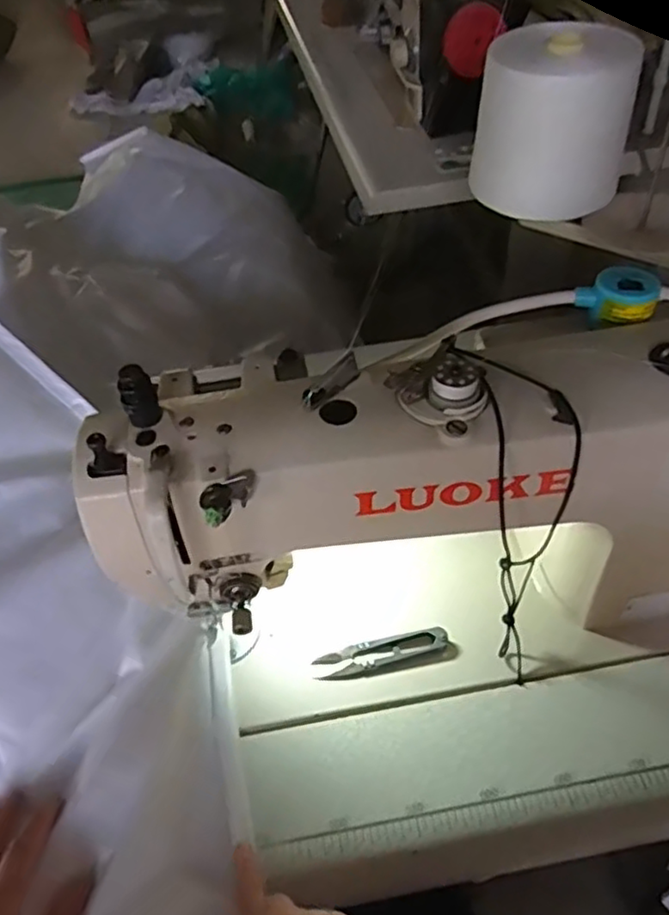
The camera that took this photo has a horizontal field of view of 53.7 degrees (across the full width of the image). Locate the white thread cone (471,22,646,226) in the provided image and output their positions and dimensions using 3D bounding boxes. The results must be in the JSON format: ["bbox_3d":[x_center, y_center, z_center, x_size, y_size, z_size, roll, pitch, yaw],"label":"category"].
[{"bbox_3d":[0.239,-0.367,0.732,0.159,0.162,0.164,10,49,13],"label":"white thread cone"}]

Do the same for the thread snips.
[{"bbox_3d":[0.035,0.147,0.503,0.101,0.008,0.022,-14,48,-8],"label":"thread snips"}]

